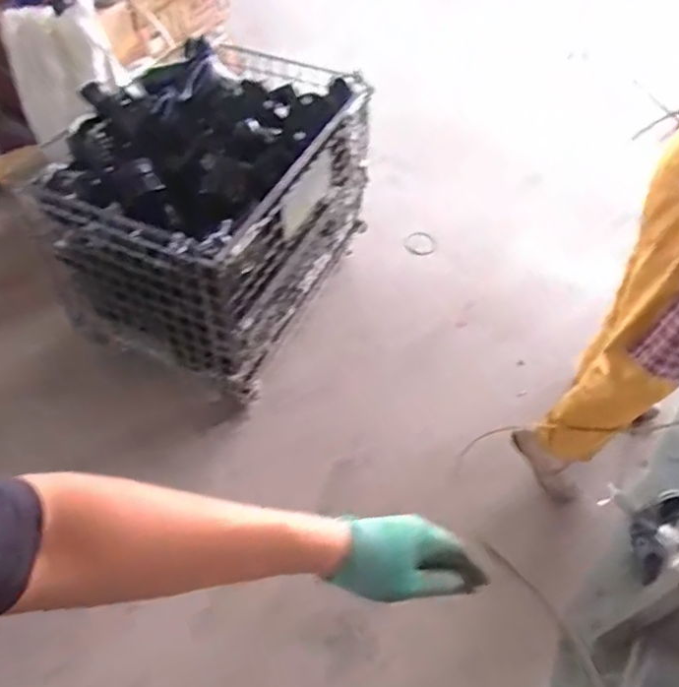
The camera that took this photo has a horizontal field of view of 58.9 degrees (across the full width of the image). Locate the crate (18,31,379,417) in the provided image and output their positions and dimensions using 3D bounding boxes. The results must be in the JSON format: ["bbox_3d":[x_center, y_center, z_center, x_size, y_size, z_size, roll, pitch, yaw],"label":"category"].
[{"bbox_3d":[-0.347,-0.412,1.745,0.649,0.615,0.816,22,55,17],"label":"crate"}]

